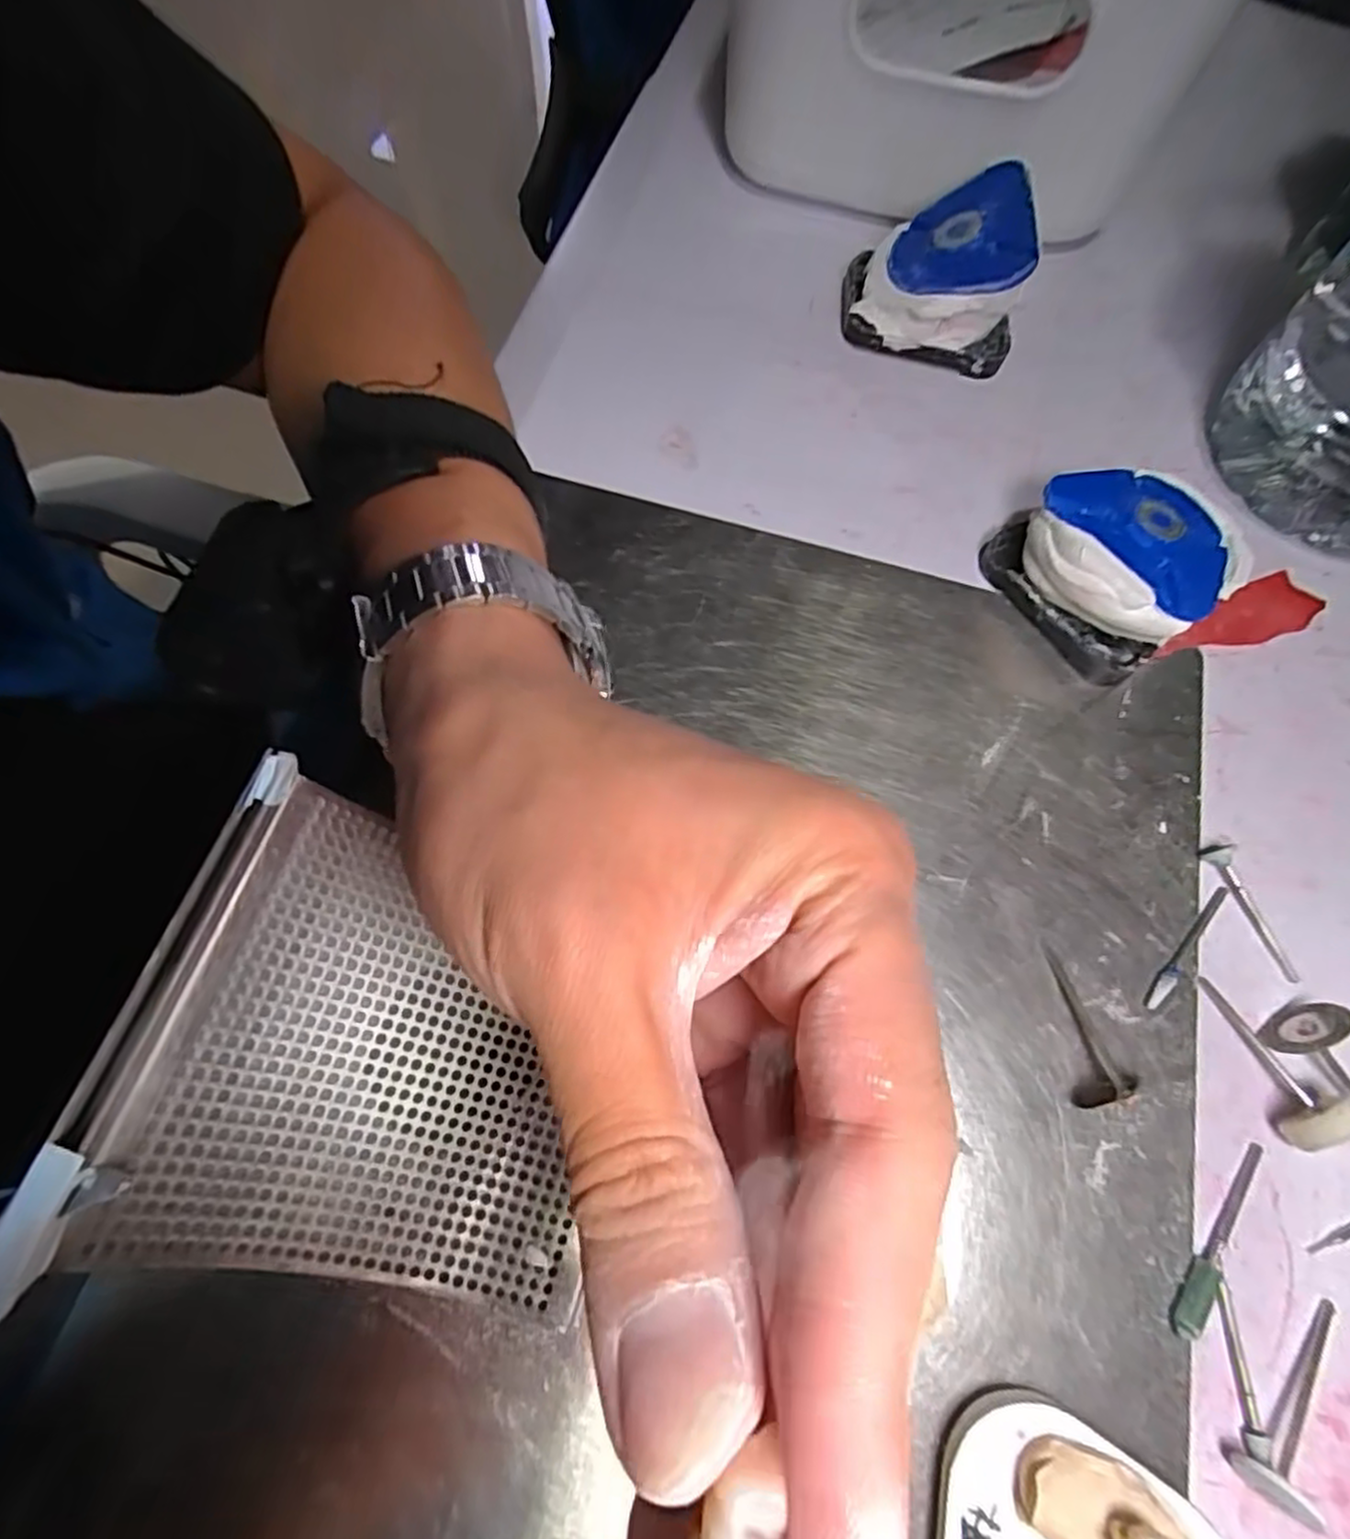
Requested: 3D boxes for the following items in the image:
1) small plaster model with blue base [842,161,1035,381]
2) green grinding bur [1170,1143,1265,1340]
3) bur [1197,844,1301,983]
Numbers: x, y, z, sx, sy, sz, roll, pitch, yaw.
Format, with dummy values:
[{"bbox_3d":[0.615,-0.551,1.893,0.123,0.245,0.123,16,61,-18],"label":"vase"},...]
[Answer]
[{"bbox_3d":[0.109,-0.207,0.288,0.071,0.045,0.064,16,69,4],"label":"small plaster model with blue base"},{"bbox_3d":[0.144,0.122,0.184,0.006,0.006,0.053,41,73,13],"label":"green grinding bur"},{"bbox_3d":[0.178,0.043,0.215,0.007,0.006,0.043,-22,71,-10],"label":"bur"}]

